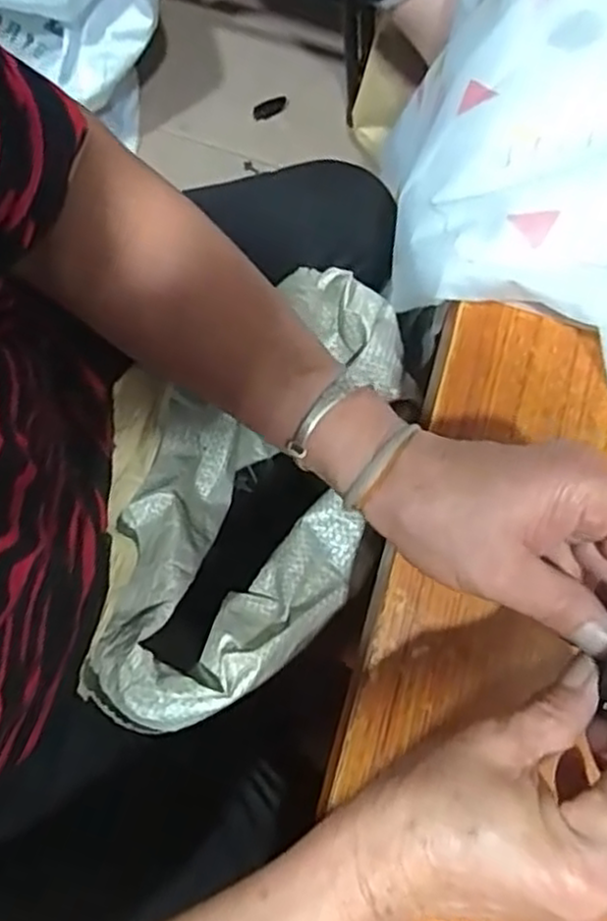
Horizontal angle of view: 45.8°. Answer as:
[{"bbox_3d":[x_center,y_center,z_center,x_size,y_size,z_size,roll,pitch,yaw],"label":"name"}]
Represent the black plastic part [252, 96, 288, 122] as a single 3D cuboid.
[{"bbox_3d":[-0.050,-0.532,1.087,0.053,0.014,0.022,-25,83,-8],"label":"black plastic part"}]

